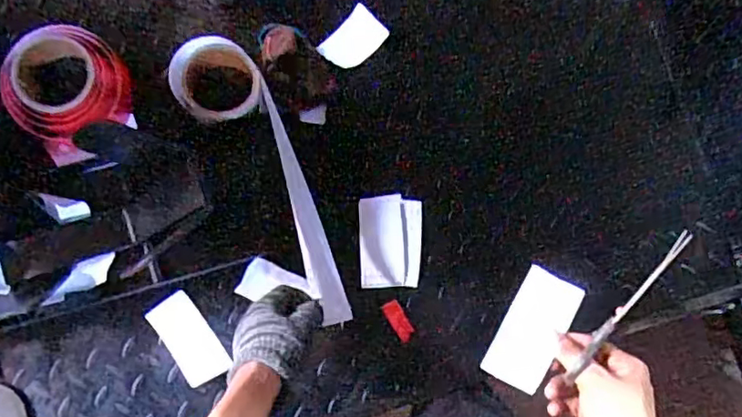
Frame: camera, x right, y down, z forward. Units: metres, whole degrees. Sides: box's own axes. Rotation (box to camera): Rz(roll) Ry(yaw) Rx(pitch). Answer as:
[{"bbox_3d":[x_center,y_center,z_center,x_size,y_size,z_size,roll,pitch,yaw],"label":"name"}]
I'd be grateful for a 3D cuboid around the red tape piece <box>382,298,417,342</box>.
[{"bbox_3d":[0.034,0.134,0.714,0.021,0.010,0.049,-29,86,-8],"label":"red tape piece"}]

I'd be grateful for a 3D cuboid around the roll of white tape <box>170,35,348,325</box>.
[{"bbox_3d":[-0.110,-0.036,0.677,0.093,0.043,0.354,-30,86,-9],"label":"roll of white tape"}]

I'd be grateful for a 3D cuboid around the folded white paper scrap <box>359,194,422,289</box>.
[{"bbox_3d":[0.025,0.040,0.728,0.076,0.014,0.110,0,82,-5],"label":"folded white paper scrap"}]

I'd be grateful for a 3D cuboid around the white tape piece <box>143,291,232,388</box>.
[{"bbox_3d":[-0.211,0.152,0.692,0.053,0.009,0.104,-35,87,-8],"label":"white tape piece"}]

